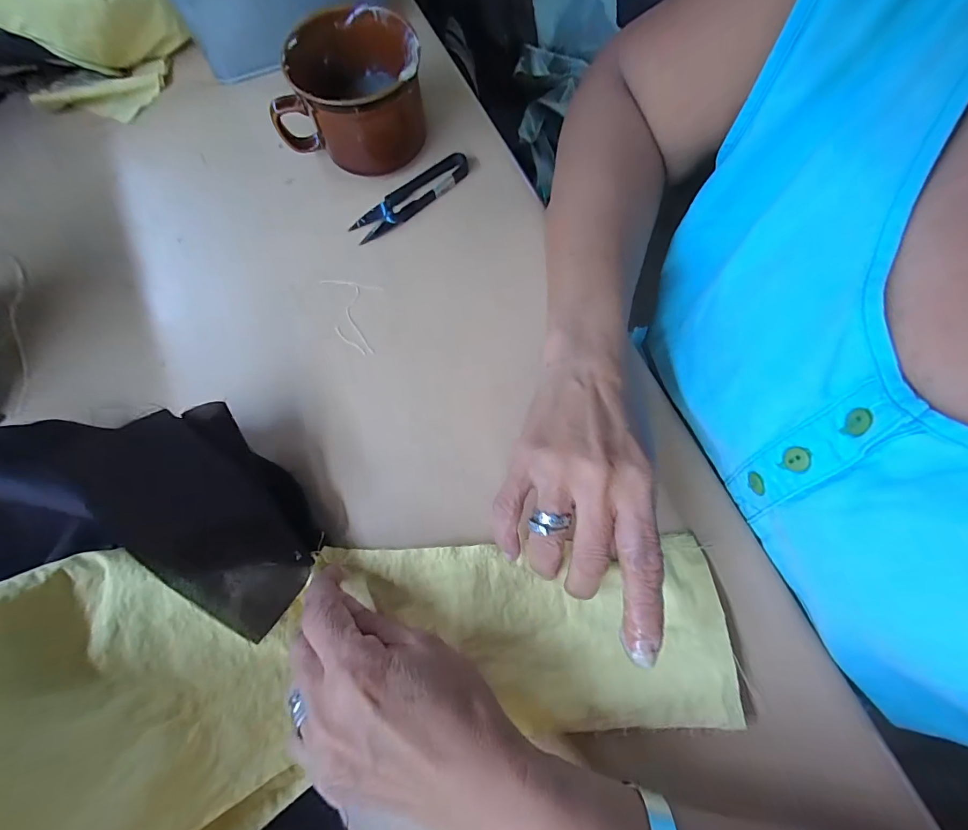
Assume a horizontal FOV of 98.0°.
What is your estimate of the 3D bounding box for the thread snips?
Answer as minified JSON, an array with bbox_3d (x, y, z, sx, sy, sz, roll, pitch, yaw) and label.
[{"bbox_3d":[-0.053,-0.160,0.305,0.097,0.007,0.025,-39,76,-10],"label":"thread snips"}]

